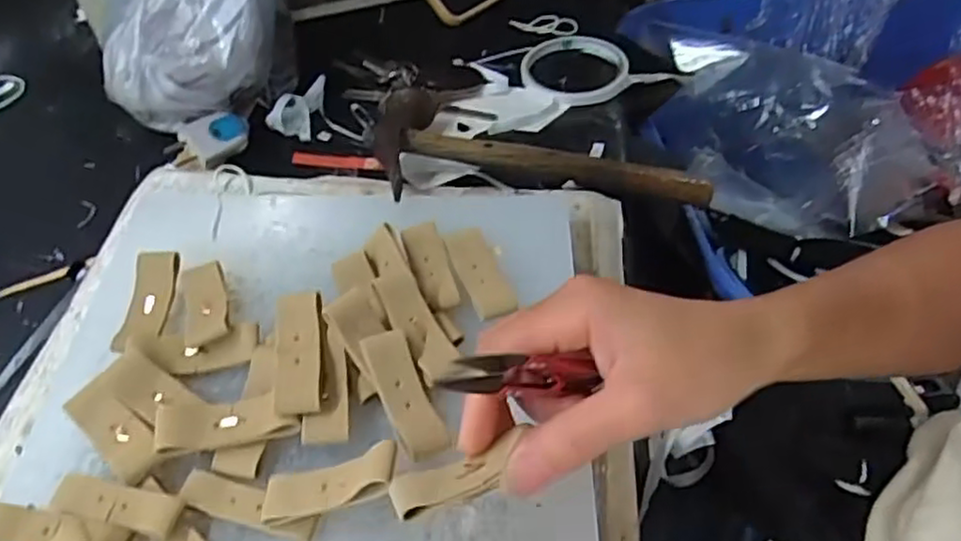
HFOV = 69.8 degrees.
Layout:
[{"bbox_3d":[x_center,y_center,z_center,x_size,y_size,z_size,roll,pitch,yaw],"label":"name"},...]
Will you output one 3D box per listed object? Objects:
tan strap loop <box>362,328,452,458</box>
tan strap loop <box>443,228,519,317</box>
[{"bbox_3d":[-0.034,0.056,0.315,0.021,0.009,0.060,-21,69,-17],"label":"tan strap loop"},{"bbox_3d":[0.000,-0.001,0.374,0.023,0.005,0.062,-17,52,-14],"label":"tan strap loop"}]

